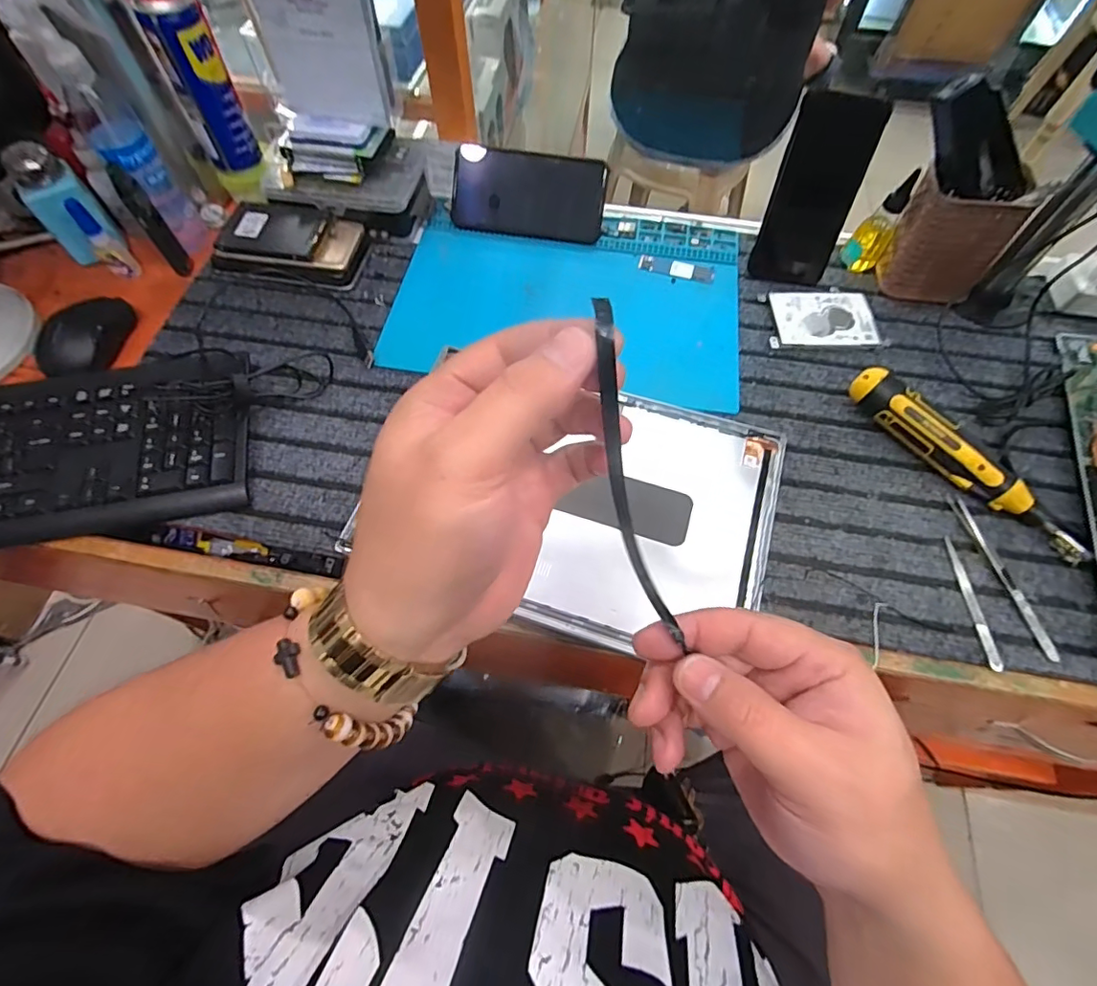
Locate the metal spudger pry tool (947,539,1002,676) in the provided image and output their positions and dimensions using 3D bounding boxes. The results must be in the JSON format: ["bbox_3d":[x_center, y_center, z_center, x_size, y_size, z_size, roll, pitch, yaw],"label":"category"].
[{"bbox_3d":[0.325,0.083,0.409,0.010,0.004,0.101,0,63,0],"label":"metal spudger pry tool"}]

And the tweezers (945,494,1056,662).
[{"bbox_3d":[0.356,0.062,0.417,0.017,0.006,0.133,-10,63,-5],"label":"tweezers"}]

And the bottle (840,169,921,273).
[{"bbox_3d":[0.331,-0.271,0.527,0.035,0.093,0.029,38,69,17],"label":"bottle"}]

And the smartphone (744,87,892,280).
[{"bbox_3d":[0.253,-0.282,0.509,0.076,0.155,0.009,8,38,1],"label":"smartphone"}]

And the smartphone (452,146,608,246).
[{"bbox_3d":[-0.021,-0.316,0.569,0.161,0.078,0.008,7,29,1],"label":"smartphone"}]

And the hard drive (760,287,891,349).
[{"bbox_3d":[0.270,-0.173,0.530,0.107,0.008,0.073,-4,63,-2],"label":"hard drive"}]

